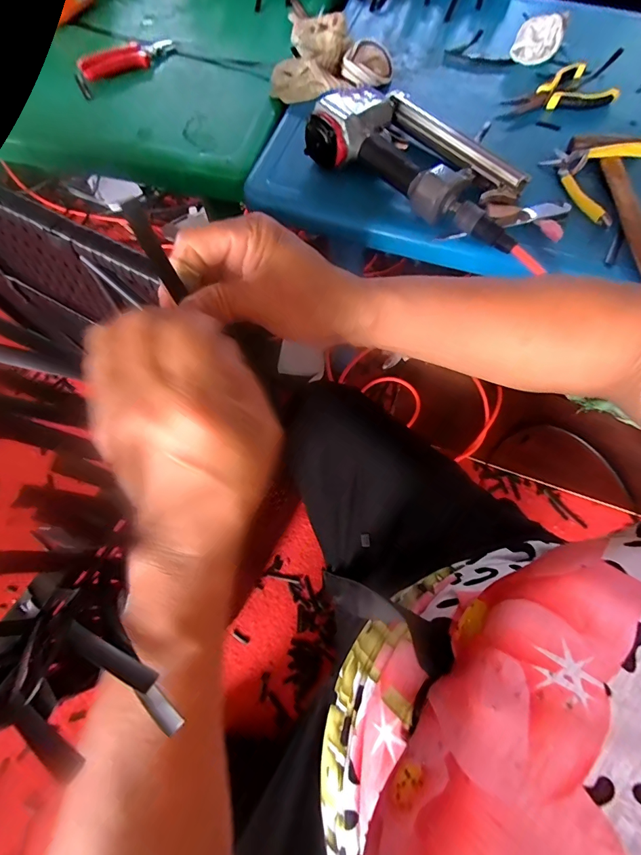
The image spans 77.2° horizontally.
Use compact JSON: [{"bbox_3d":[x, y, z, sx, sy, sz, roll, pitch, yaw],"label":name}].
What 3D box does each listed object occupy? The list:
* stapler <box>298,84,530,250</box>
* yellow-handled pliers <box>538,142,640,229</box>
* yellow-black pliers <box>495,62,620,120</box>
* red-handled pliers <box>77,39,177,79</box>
[{"bbox_3d":[0.135,-0.324,0.480,0.278,0.060,0.150,37,73,15],"label":"stapler"},{"bbox_3d":[0.338,-0.320,0.488,0.125,0.034,0.117,-42,73,-15],"label":"yellow-handled pliers"},{"bbox_3d":[0.325,-0.454,0.553,0.161,0.015,0.088,-24,69,-9],"label":"yellow-black pliers"},{"bbox_3d":[-0.295,-0.572,0.620,0.155,0.026,0.035,-36,71,-13],"label":"red-handled pliers"}]

